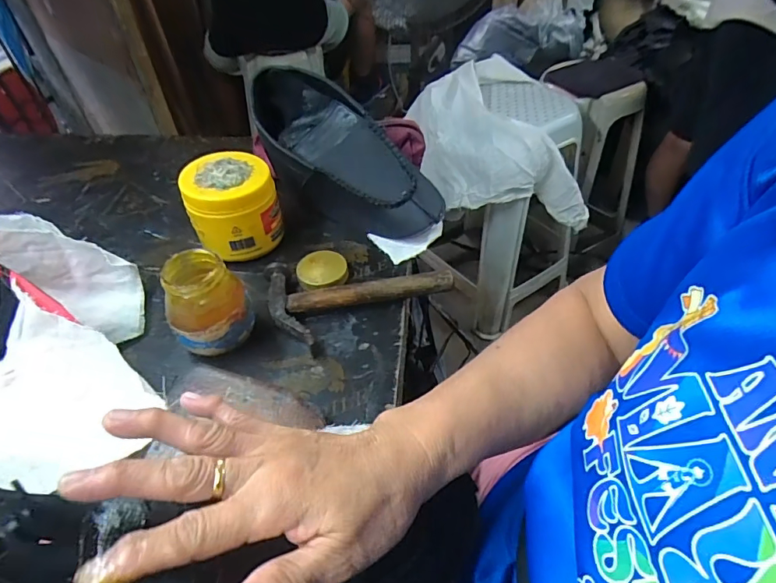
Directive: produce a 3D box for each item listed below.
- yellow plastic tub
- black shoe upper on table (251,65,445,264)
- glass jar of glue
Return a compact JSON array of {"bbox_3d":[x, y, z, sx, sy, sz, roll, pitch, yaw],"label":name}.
[{"bbox_3d":[-0.171,-0.092,0.526,0.093,0.097,0.087,-13,47,-9],"label":"yellow plastic tub"},{"bbox_3d":[-0.061,-0.142,0.575,0.278,0.137,0.094,44,59,10],"label":"black shoe upper on table"},{"bbox_3d":[-0.162,0.015,0.420,0.067,0.090,0.063,-1,46,1],"label":"glass jar of glue"}]

